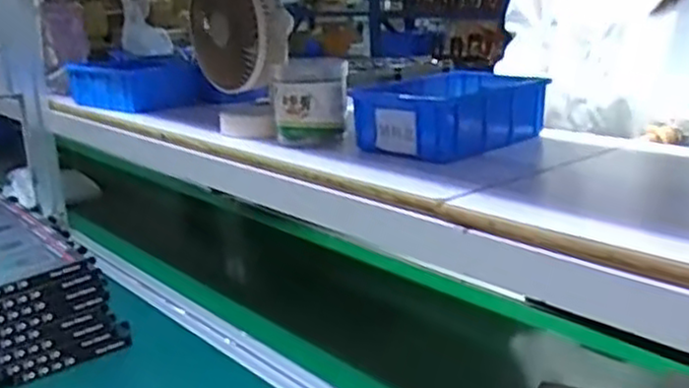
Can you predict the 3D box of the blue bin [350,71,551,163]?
[{"bbox_3d":[0.114,-0.085,0.786,0.171,0.060,0.127,-16,20,-41],"label":"blue bin"}]

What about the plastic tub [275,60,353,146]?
[{"bbox_3d":[-0.035,-0.104,0.819,0.083,0.086,0.073,-3,15,-3],"label":"plastic tub"}]

